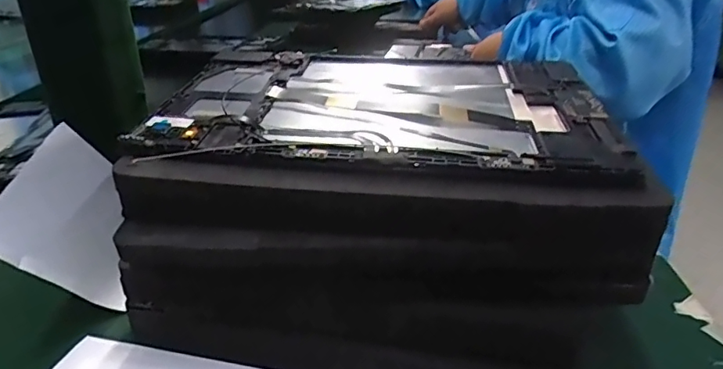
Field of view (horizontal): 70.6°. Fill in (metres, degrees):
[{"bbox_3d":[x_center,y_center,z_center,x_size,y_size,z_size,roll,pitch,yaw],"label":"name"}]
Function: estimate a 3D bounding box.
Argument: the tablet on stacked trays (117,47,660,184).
[{"bbox_3d":[0.011,-0.051,0.296,0.231,0.017,0.168,3,27,5],"label":"tablet on stacked trays"}]

